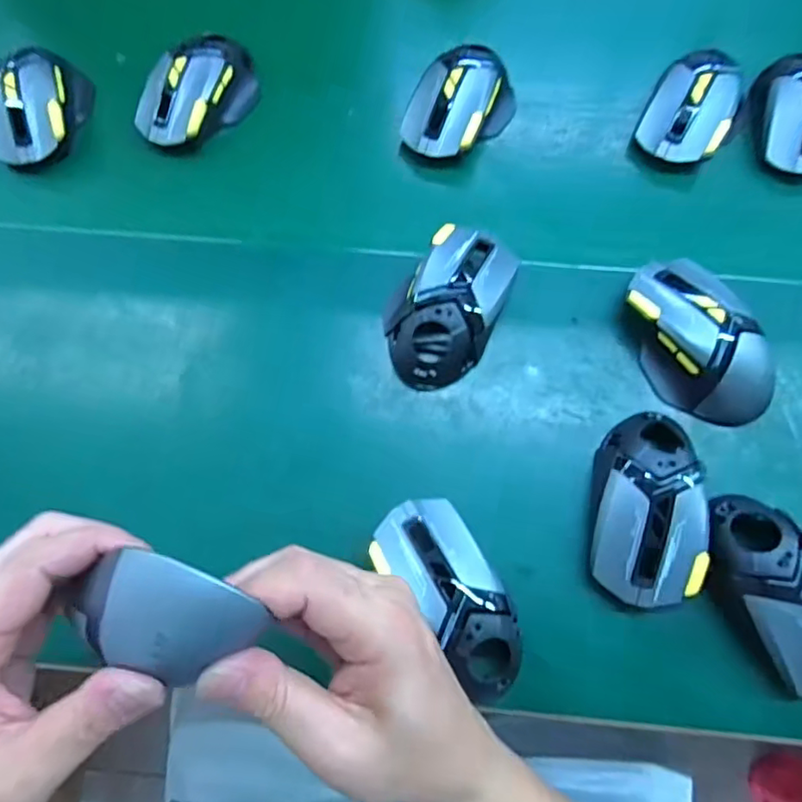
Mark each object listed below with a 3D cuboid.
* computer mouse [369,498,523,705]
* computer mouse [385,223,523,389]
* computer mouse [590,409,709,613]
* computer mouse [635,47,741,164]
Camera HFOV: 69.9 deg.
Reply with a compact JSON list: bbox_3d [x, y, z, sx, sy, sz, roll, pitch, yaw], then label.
[{"bbox_3d":[0.032,0.115,0.340,0.053,0.034,0.117,-33,76,-9],"label":"computer mouse"},{"bbox_3d":[0.032,-0.070,0.394,0.076,0.040,0.121,26,75,8],"label":"computer mouse"},{"bbox_3d":[0.150,0.063,0.353,0.060,0.038,0.115,5,73,2],"label":"computer mouse"},{"bbox_3d":[0.233,-0.235,0.449,0.065,0.034,0.107,30,76,9],"label":"computer mouse"}]

